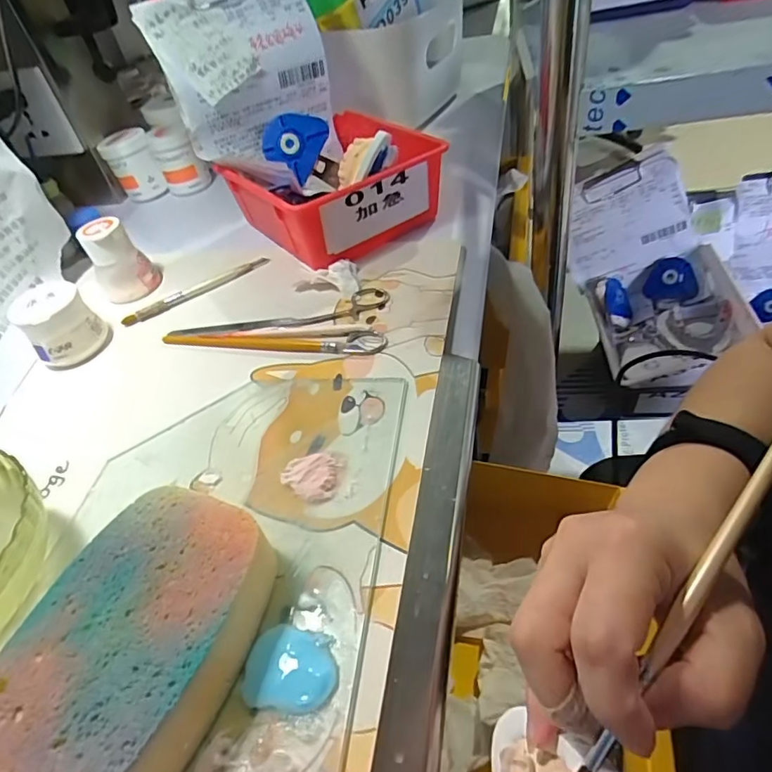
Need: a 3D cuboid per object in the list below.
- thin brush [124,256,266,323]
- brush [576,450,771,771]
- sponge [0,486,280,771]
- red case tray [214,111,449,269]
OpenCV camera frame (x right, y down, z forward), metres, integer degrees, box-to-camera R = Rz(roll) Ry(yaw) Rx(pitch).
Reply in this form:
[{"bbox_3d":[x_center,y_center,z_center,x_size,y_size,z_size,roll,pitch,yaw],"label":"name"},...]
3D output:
[{"bbox_3d":[-0.164,-0.083,0.457,0.132,0.011,0.008,-28,47,-14],"label":"thin brush"},{"bbox_3d":[0.113,0.062,0.182,0.006,0.004,0.189,32,83,32],"label":"brush"},{"bbox_3d":[-0.110,0.111,0.222,0.089,0.033,0.133,5,48,18],"label":"sponge"},{"bbox_3d":[-0.052,-0.185,0.484,0.153,0.067,0.168,-33,49,-20],"label":"red case tray"}]

